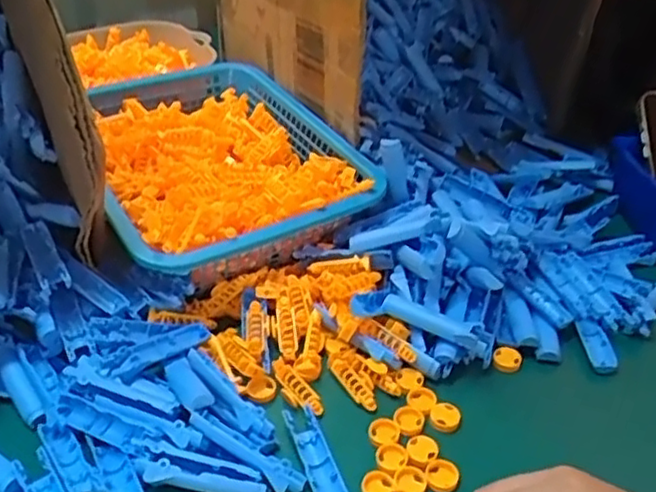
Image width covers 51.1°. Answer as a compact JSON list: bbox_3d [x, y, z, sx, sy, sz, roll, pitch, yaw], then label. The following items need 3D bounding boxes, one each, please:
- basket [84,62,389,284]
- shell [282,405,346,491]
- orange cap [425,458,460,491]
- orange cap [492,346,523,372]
[{"bbox_3d":[-0.106,-0.076,0.621,0.215,0.067,0.291,-19,40,-25],"label":"basket"},{"bbox_3d":[-0.006,0.131,0.421,0.019,0.009,0.082,-13,38,-18],"label":"shell"},{"bbox_3d":[0.069,0.140,0.417,0.020,0.007,0.020,0,35,0],"label":"orange cap"},{"bbox_3d":[0.129,0.081,0.493,0.021,0.010,0.017,10,37,13],"label":"orange cap"}]

